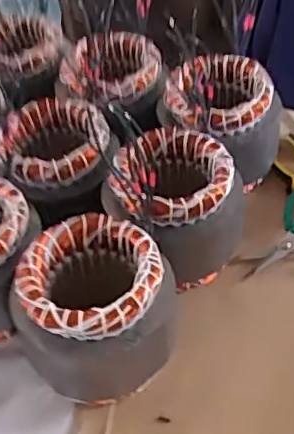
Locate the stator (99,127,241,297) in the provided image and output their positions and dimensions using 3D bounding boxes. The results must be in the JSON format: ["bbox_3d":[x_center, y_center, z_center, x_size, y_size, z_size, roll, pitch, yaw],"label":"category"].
[{"bbox_3d":[0.035,-0.019,0.634,0.134,0.152,0.131,6,48,10],"label":"stator"}]

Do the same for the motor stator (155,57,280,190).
[{"bbox_3d":[0.097,-0.129,0.721,0.128,0.126,0.129,-2,47,3],"label":"motor stator"}]

